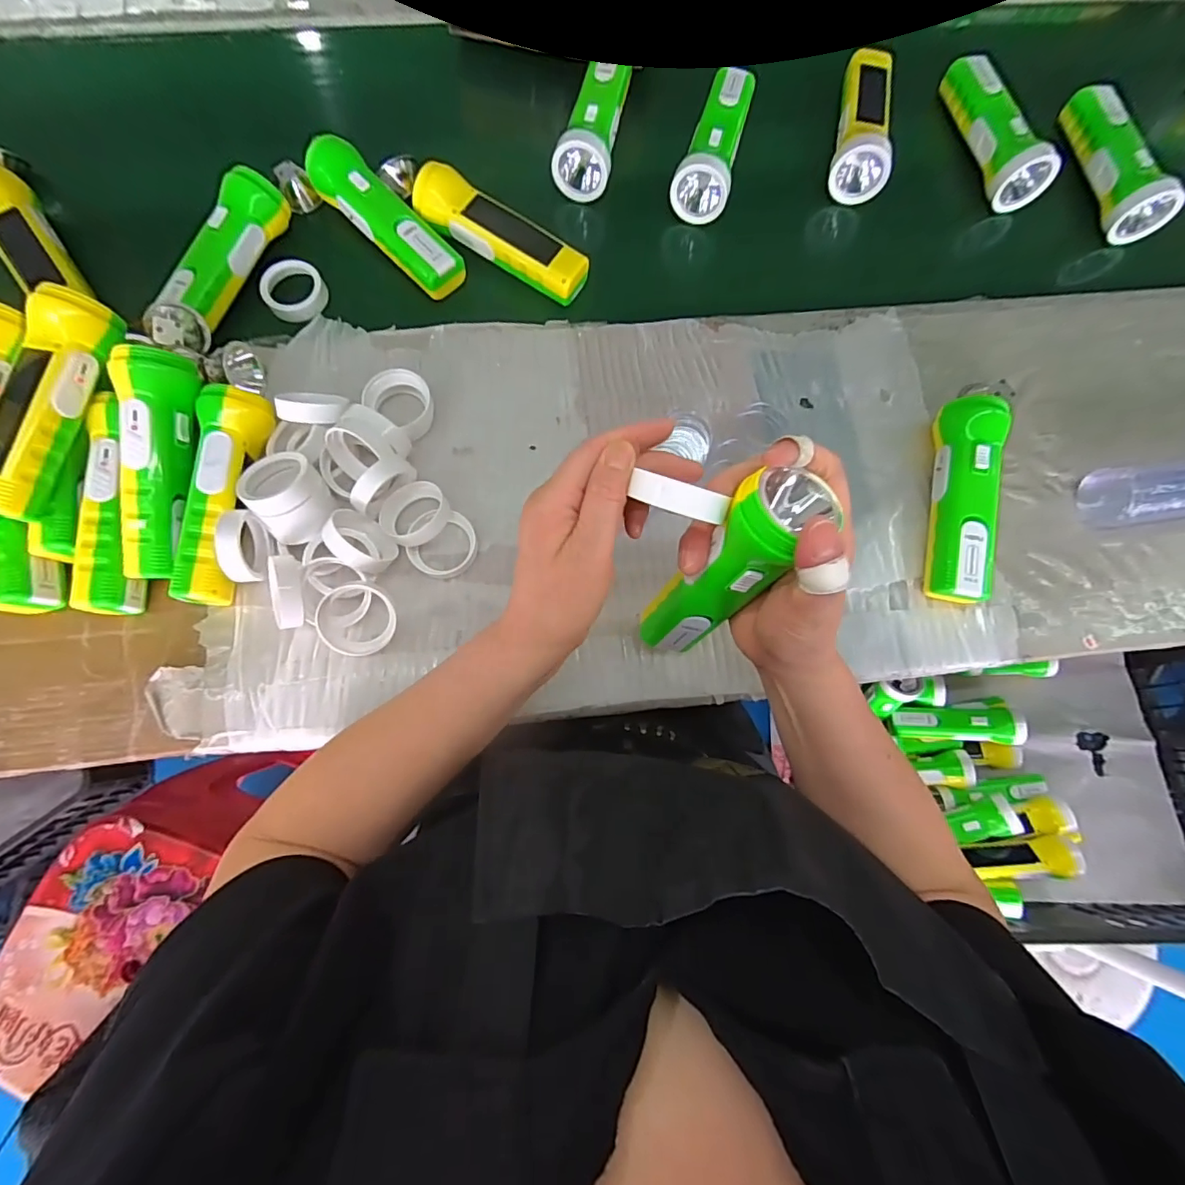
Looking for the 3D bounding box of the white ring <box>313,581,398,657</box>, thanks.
[{"bbox_3d":[-0.176,0.020,0.389,0.054,0.016,0.055,0,90,-24],"label":"white ring"}]

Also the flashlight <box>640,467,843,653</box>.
[{"bbox_3d":[0.073,-0.007,0.308,0.043,0.158,0.044,34,57,3],"label":"flashlight"}]

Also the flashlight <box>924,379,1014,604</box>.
[{"bbox_3d":[0.306,-0.088,0.426,0.057,0.047,0.192,13,79,0],"label":"flashlight"}]

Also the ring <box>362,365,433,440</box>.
[{"bbox_3d":[-0.157,-0.156,0.427,0.050,0.031,0.044,34,78,5],"label":"ring"}]

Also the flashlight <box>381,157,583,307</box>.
[{"bbox_3d":[-0.096,-0.321,0.453,0.192,0.035,0.042,29,78,4],"label":"flashlight"}]

